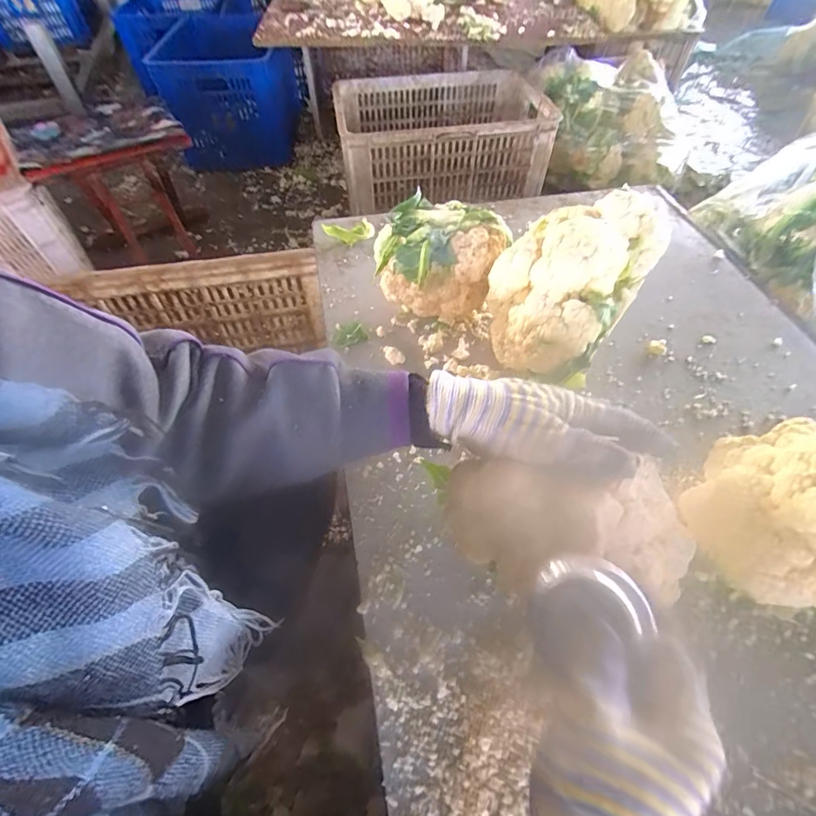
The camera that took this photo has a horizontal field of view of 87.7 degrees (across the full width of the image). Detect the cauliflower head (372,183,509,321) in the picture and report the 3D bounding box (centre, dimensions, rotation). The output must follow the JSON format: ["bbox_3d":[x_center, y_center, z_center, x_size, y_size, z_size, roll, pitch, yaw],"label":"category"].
[{"bbox_3d":[0.032,-0.169,0.508,0.137,0.119,0.136,-1,55,0],"label":"cauliflower head"}]

